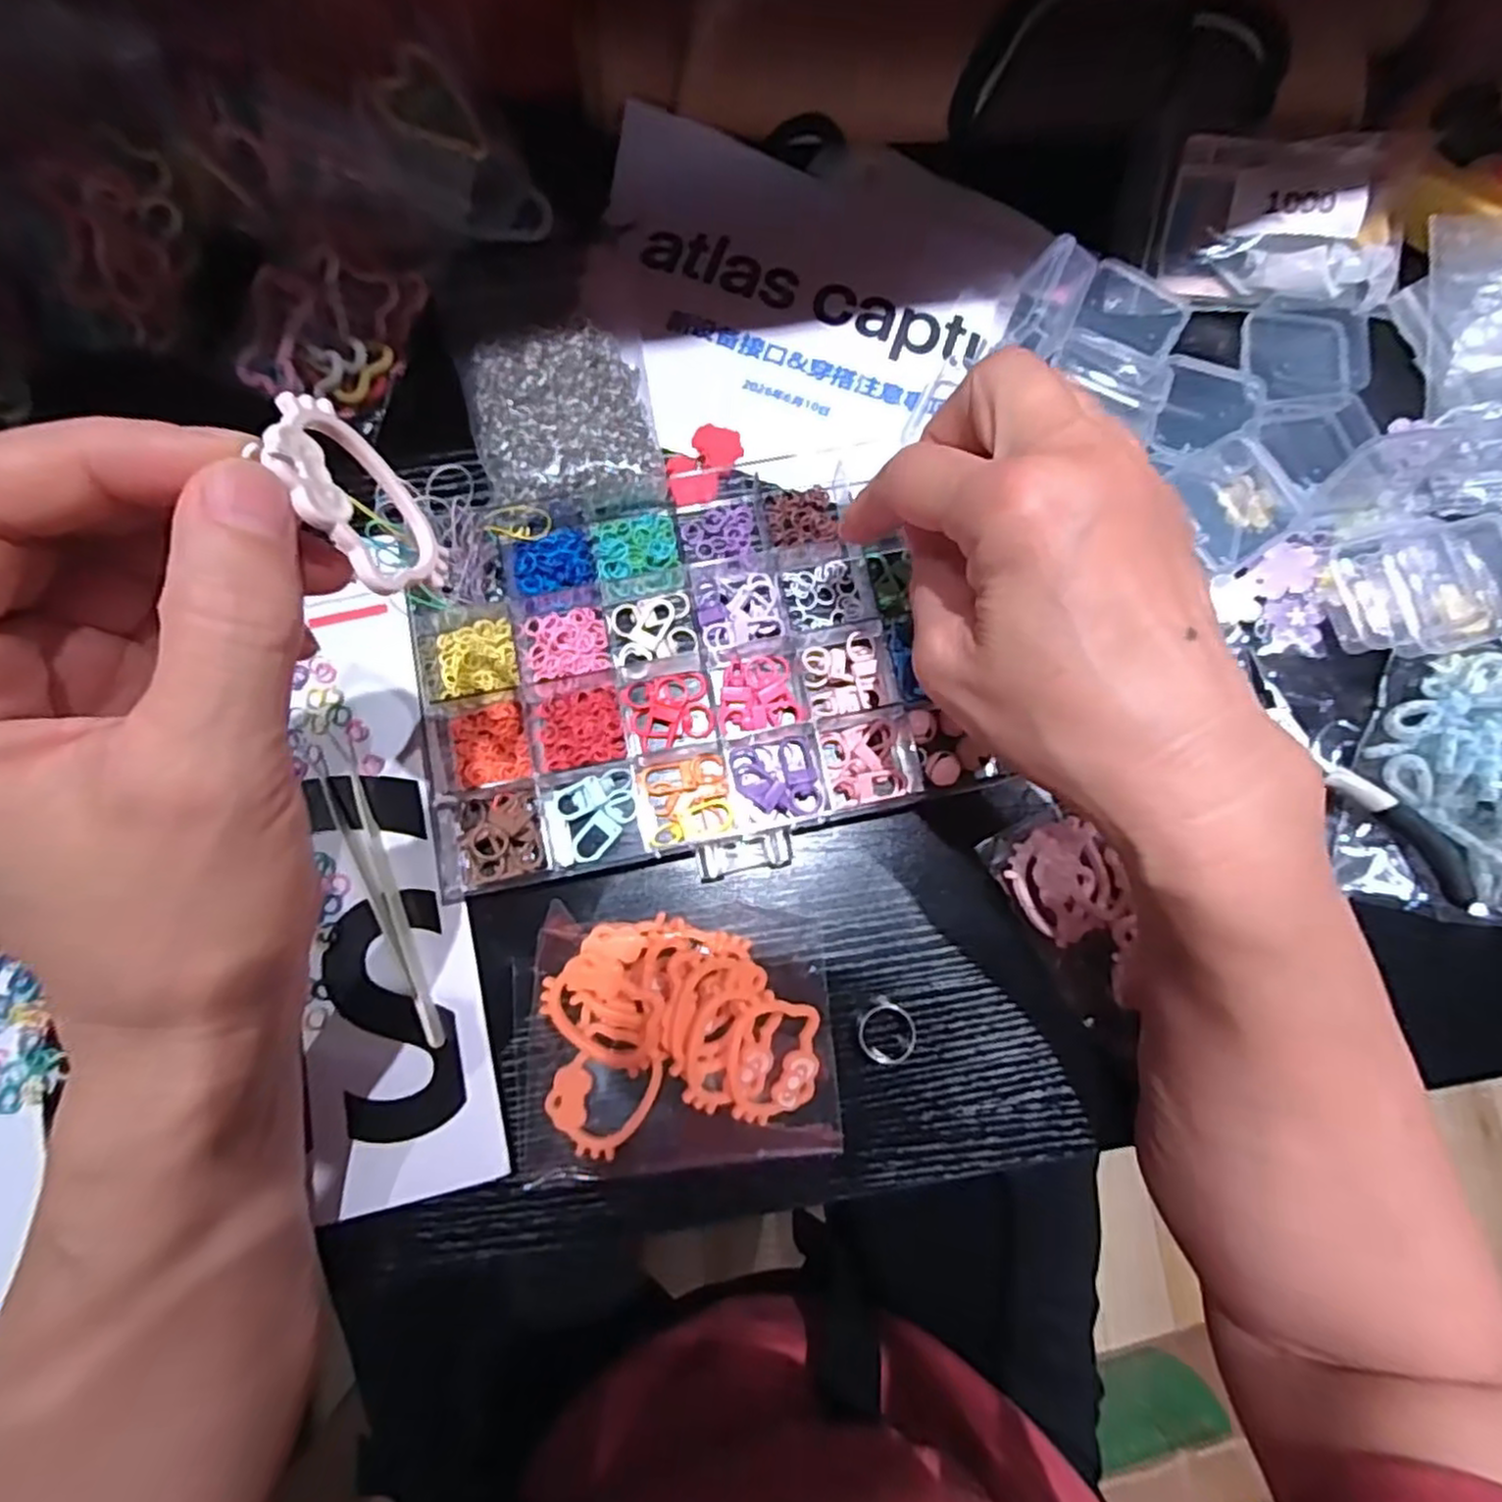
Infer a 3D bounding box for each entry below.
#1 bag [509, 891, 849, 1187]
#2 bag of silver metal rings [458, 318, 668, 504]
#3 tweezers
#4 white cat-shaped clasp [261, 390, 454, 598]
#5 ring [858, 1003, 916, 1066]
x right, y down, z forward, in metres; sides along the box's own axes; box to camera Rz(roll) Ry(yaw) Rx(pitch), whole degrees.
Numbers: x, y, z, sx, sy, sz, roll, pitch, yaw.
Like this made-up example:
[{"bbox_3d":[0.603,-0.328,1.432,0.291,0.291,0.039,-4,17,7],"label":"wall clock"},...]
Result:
[{"bbox_3d":[-0.027,0.101,0.256,0.109,0.017,0.086,-3,81,-2],"label":"bag"},{"bbox_3d":[-0.076,-0.137,0.299,0.070,0.012,0.081,-12,82,-4],"label":"bag of silver metal rings"},{"bbox_3d":[-0.133,0.048,0.265,0.013,0.011,0.118,-27,83,-6],"label":"tweezers"},{"bbox_3d":[-0.085,-0.055,0.161,0.004,0.036,0.043,-21,113,15],"label":"white cat-shaped clasp"},{"bbox_3d":[0.049,0.102,0.265,0.021,0.004,0.021,2,74,-9],"label":"ring"}]

